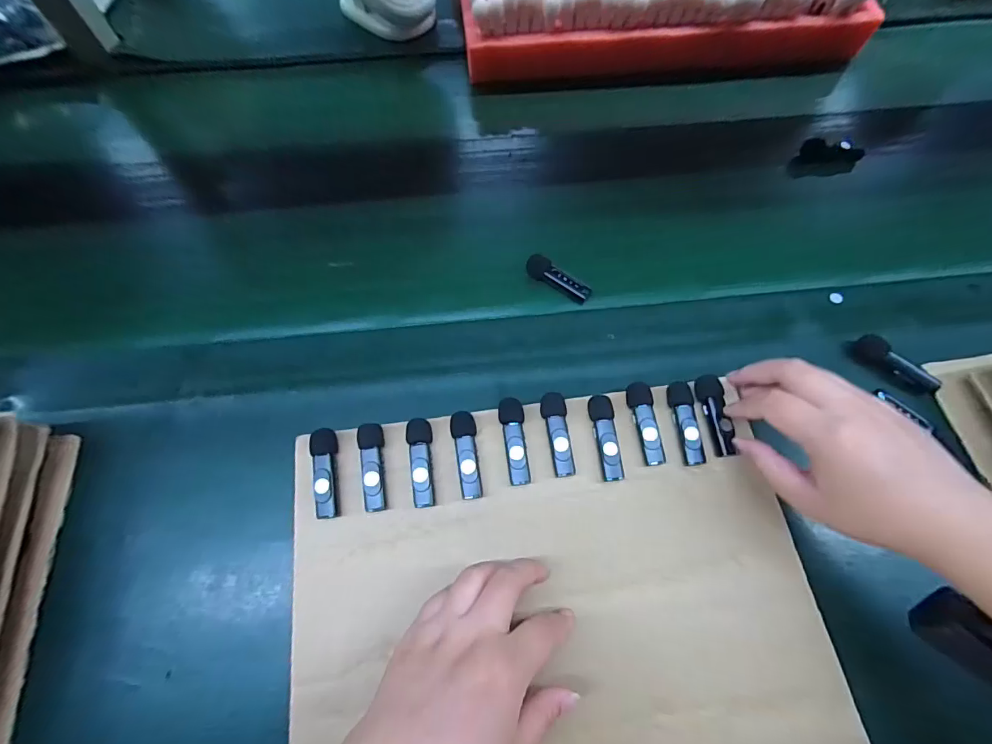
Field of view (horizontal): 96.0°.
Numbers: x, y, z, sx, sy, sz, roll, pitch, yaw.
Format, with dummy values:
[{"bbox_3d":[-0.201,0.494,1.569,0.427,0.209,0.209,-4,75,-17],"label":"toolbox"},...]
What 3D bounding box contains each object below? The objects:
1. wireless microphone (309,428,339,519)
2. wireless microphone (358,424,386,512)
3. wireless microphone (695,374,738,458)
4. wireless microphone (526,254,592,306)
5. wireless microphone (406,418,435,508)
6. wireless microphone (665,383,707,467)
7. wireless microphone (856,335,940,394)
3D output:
[{"bbox_3d":[-0.126,0.075,0.329,0.019,0.014,0.063,-5,64,-2],"label":"wireless microphone"},{"bbox_3d":[-0.090,0.069,0.330,0.017,0.012,0.063,-10,64,-5],"label":"wireless microphone"},{"bbox_3d":[0.171,0.033,0.346,0.018,0.012,0.063,-5,69,-2],"label":"wireless microphone"},{"bbox_3d":[0.056,-0.085,0.412,0.064,0.017,0.017,36,69,16],"label":"wireless microphone"},{"bbox_3d":[-0.056,0.068,0.335,0.018,0.018,0.063,-4,64,-2],"label":"wireless microphone"},{"bbox_3d":[0.148,0.040,0.348,0.020,0.018,0.063,-4,64,-2],"label":"wireless microphone"},{"bbox_3d":[0.327,-0.005,0.366,0.017,0.018,0.064,-37,69,-17],"label":"wireless microphone"}]

